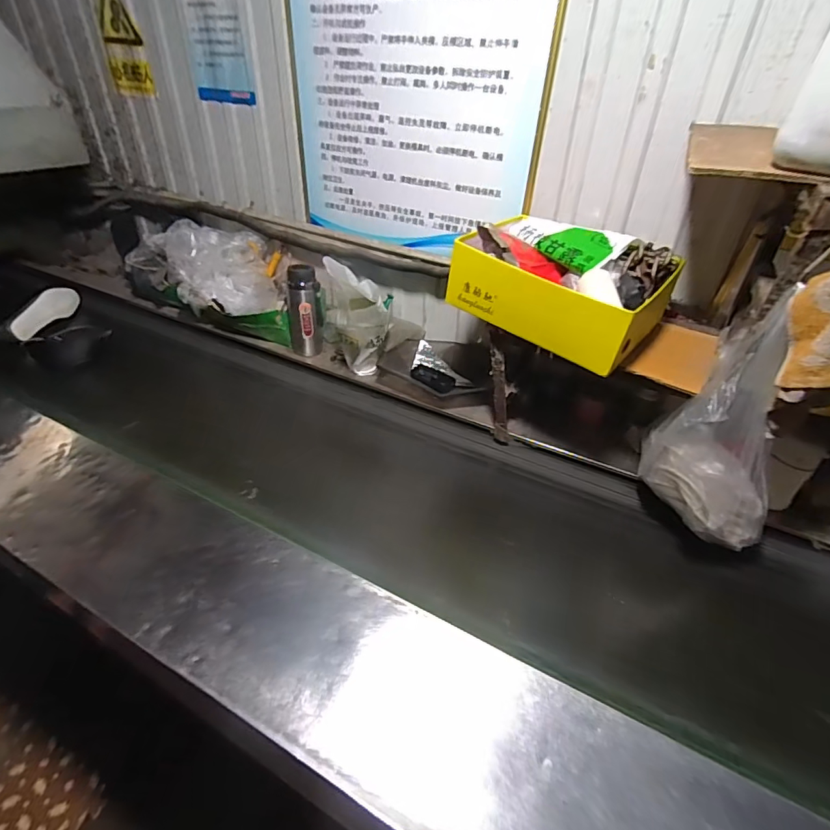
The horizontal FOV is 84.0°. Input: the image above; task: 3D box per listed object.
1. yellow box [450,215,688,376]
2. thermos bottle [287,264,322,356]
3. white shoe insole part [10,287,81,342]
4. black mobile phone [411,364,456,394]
[{"bbox_3d":[0.263,-0.241,0.836,0.337,0.137,0.246,29,44,29],"label":"yellow box"},{"bbox_3d":[-0.286,-0.264,1.194,0.079,0.227,0.063,-7,39,-13],"label":"thermos bottle"},{"bbox_3d":[-1.055,-0.303,1.327,0.010,0.095,0.256,14,34,-3],"label":"white shoe insole part"},{"bbox_3d":[0.047,-0.090,1.143,0.119,0.022,0.054,26,43,27],"label":"black mobile phone"}]

